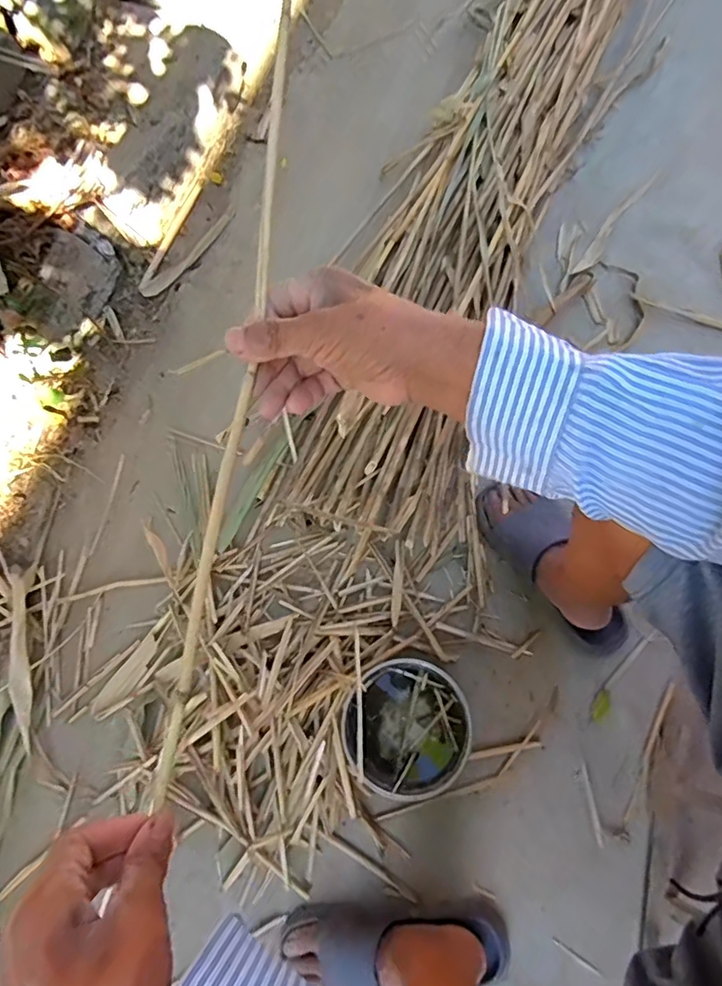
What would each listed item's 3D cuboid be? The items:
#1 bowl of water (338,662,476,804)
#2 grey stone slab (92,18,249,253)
[{"bbox_3d":[0.060,0.303,0.723,0.159,0.075,0.156,-1,71,3],"label":"bowl of water"},{"bbox_3d":[-0.358,-0.665,1.044,0.131,0.123,0.456,15,75,9],"label":"grey stone slab"}]

